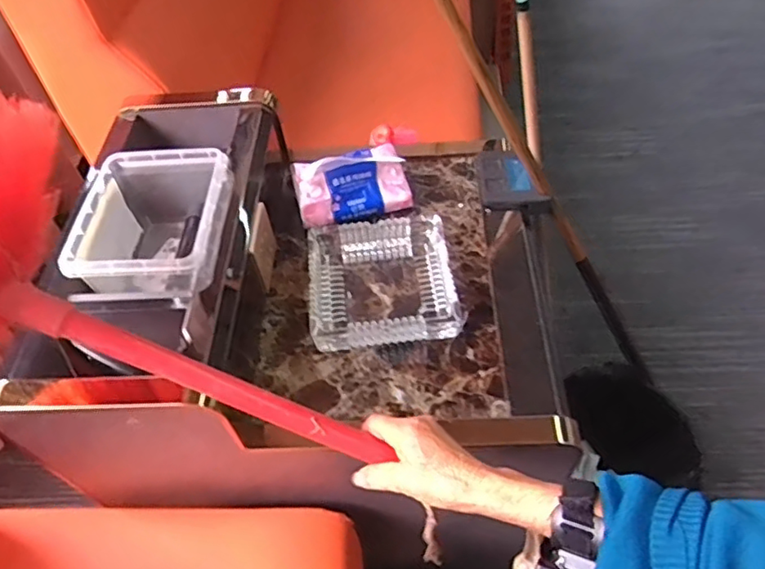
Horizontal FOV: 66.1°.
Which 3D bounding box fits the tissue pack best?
[{"bbox_3d":[-0.041,-0.138,0.790,0.153,0.064,0.091,-17,53,-8],"label":"tissue pack"}]

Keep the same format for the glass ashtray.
[{"bbox_3d":[0.000,-0.006,0.720,0.175,0.041,0.177,-8,52,-1],"label":"glass ashtray"}]

